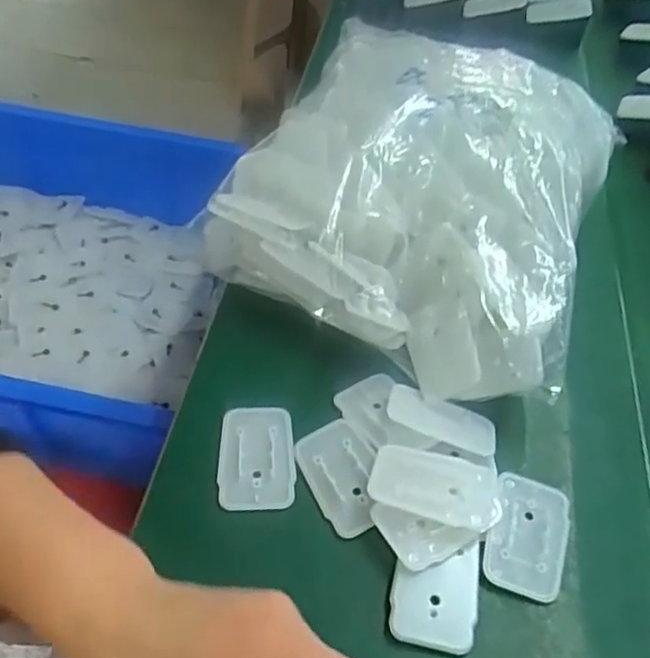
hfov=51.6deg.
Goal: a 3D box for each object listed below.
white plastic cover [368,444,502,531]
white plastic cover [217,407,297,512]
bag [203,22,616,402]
[{"bbox_3d":[0.062,0.090,0.383,0.070,0.011,0.043,13,49,5],"label":"white plastic cover"},{"bbox_3d":[-0.042,0.078,0.413,0.045,0.005,0.068,1,49,-5],"label":"white plastic cover"},{"bbox_3d":[0.073,-0.113,0.507,0.255,0.105,0.299,19,50,10],"label":"bag"}]

